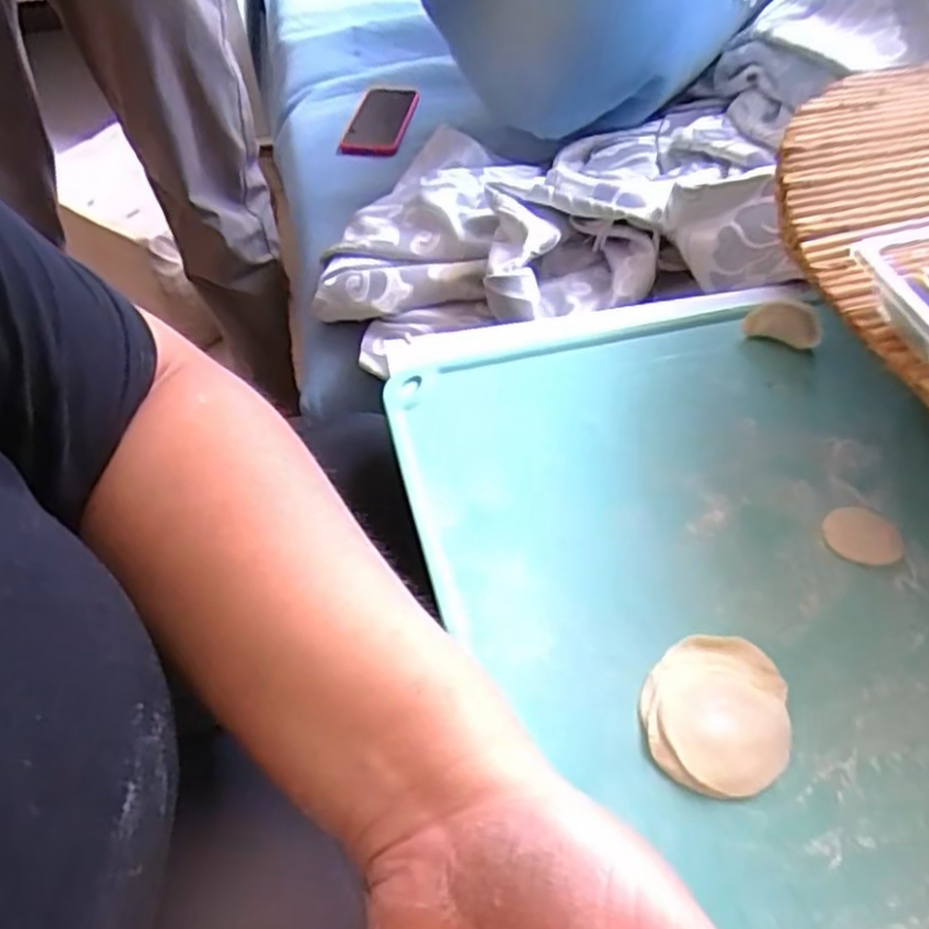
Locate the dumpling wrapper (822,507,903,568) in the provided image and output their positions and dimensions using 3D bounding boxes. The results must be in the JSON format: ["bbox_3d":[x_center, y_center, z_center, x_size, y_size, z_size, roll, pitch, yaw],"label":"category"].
[{"bbox_3d":[0.230,0.042,0.447,0.042,0.005,0.035,26,56,21],"label":"dumpling wrapper"}]

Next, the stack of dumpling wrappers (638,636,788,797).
[{"bbox_3d":[0.123,0.121,0.380,0.067,0.009,0.077,7,51,7],"label":"stack of dumpling wrappers"}]

